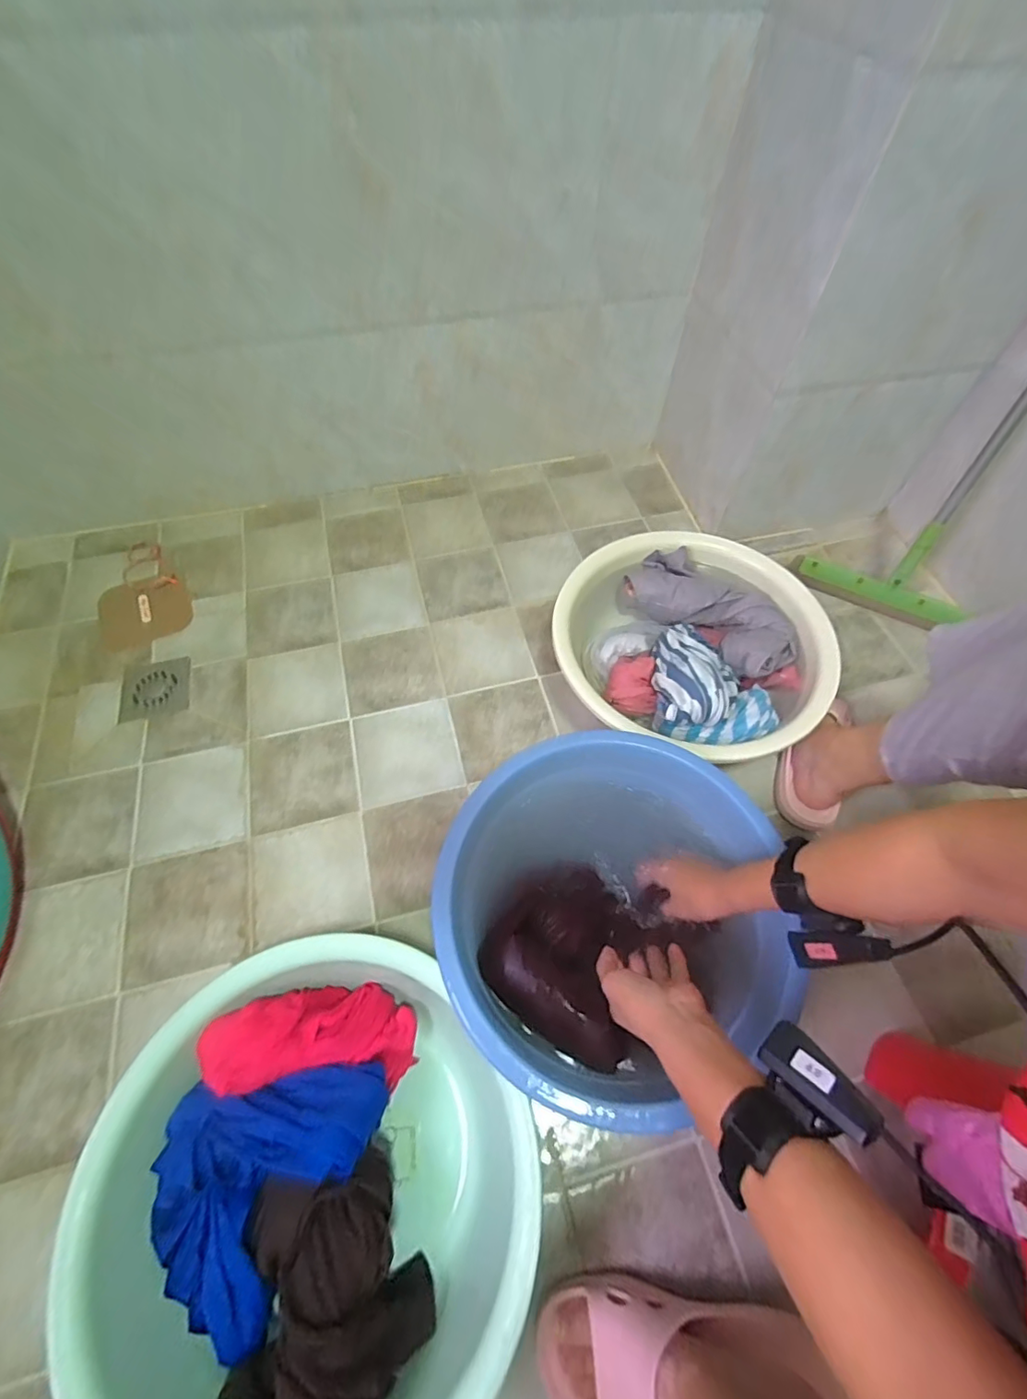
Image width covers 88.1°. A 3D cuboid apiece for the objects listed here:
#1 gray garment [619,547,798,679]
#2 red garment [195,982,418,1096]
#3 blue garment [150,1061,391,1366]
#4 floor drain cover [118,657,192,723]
[{"bbox_3d":[0.299,-0.136,0.796,0.141,0.063,0.261,-41,69,-21],"label":"gray garment"},{"bbox_3d":[-0.198,0.344,0.539,0.210,0.053,0.091,12,56,-25],"label":"red garment"},{"bbox_3d":[-0.244,0.432,0.493,0.169,0.061,0.224,27,64,14],"label":"blue garment"},{"bbox_3d":[-0.568,-0.019,0.843,0.103,0.004,0.105,-13,61,-7],"label":"floor drain cover"}]

